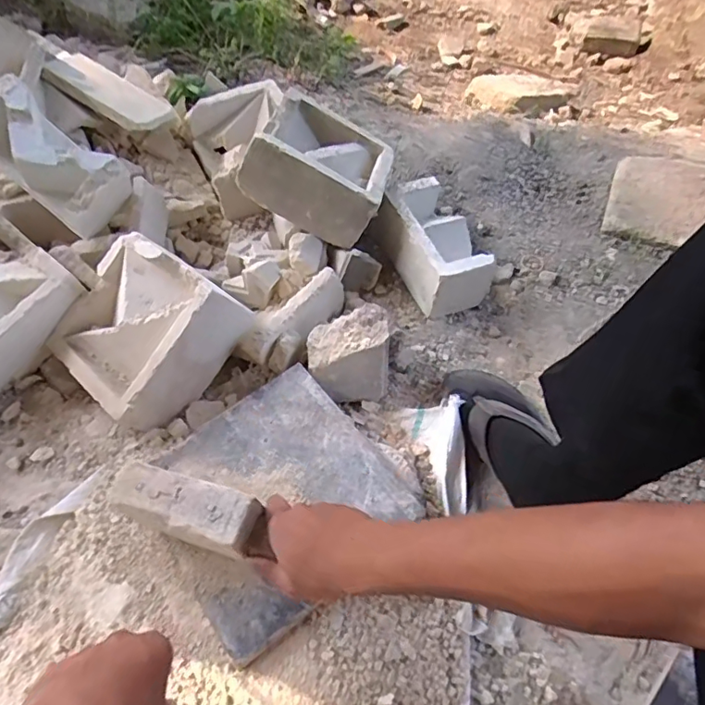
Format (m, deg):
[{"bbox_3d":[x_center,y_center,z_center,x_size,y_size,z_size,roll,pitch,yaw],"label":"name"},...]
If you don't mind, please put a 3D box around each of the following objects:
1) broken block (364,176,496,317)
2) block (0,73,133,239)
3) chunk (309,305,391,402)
[{"bbox_3d":[0.129,-0.175,0.865,0.121,0.113,0.216,-21,61,-13],"label":"broken block"},{"bbox_3d":[-0.423,-0.271,0.769,0.209,0.115,0.096,39,60,-2],"label":"block"},{"bbox_3d":[-0.005,-0.002,0.732,0.109,0.075,0.092,-7,58,-5],"label":"chunk"}]

